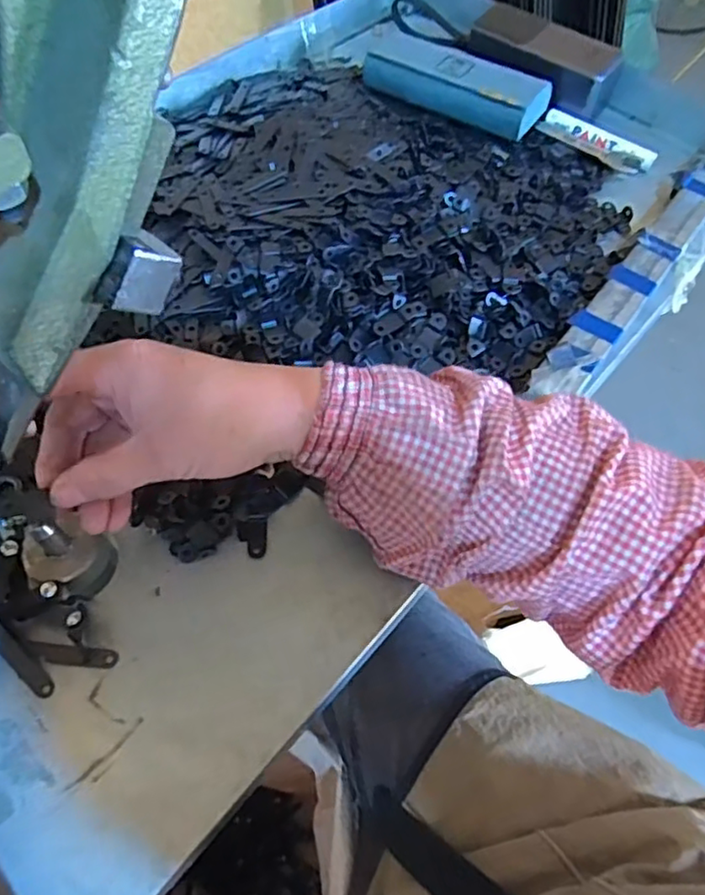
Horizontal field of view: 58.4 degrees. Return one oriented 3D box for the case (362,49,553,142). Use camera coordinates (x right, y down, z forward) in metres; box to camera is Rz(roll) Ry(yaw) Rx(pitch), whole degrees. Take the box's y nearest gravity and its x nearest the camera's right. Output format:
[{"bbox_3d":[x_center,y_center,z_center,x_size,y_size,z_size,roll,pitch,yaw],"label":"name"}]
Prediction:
[{"bbox_3d":[0.088,-0.318,0.550,0.158,0.033,0.051,29,62,12],"label":"case"}]

